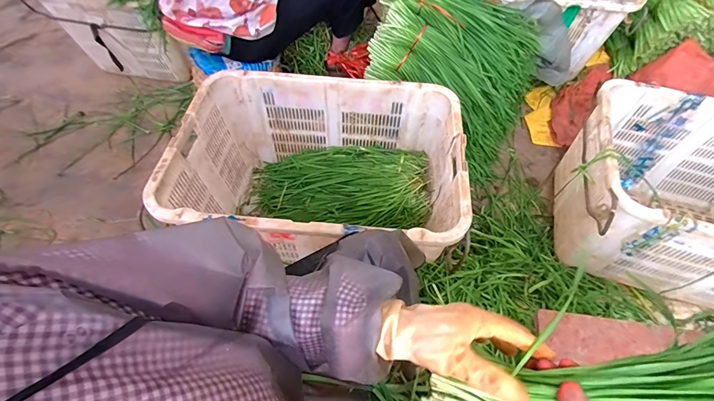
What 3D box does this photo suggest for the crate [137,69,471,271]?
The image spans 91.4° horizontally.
[{"bbox_3d":[-0.072,-0.055,0.953,0.687,0.381,0.440,9,62,4],"label":"crate"}]

